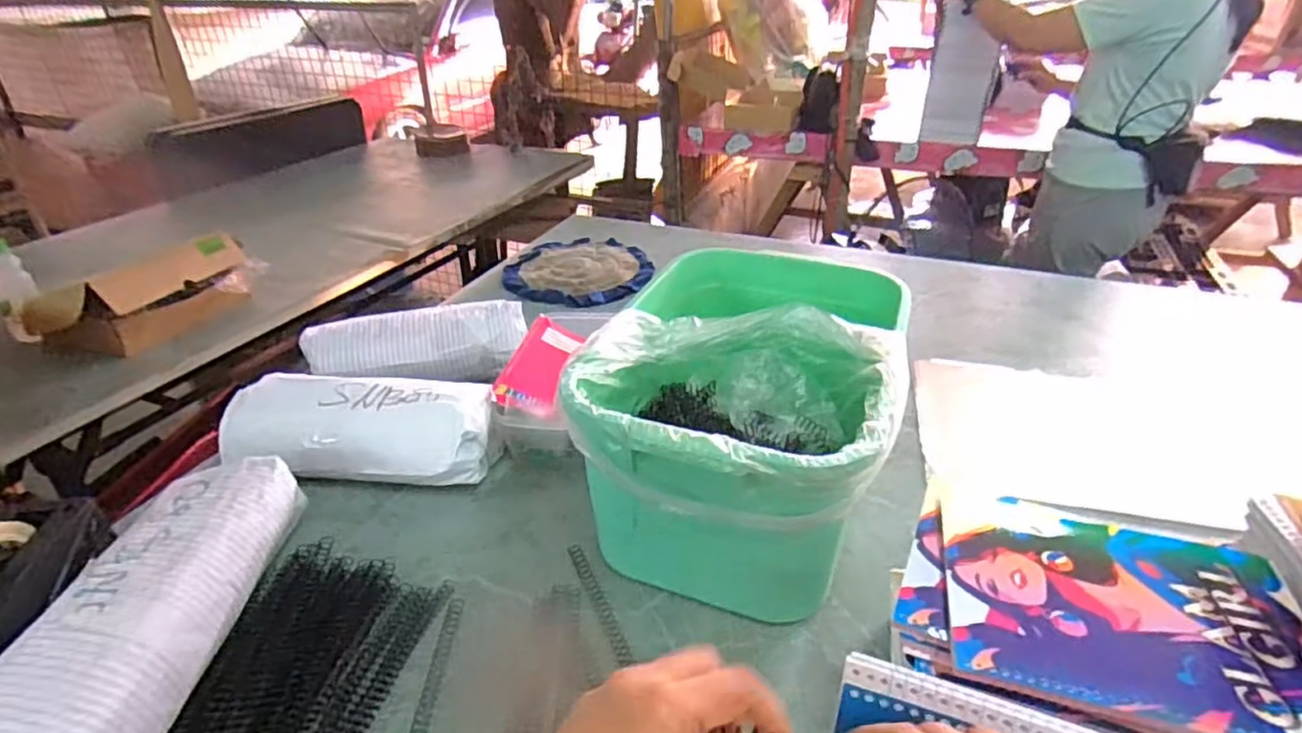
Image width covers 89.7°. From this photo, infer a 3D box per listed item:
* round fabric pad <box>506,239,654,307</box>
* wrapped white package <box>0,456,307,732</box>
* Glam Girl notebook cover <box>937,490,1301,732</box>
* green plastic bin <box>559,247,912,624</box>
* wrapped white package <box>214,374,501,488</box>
[{"bbox_3d":[-0.124,-0.171,1.119,0.244,0.025,0.272,-10,34,-12],"label":"round fabric pad"},{"bbox_3d":[-0.374,0.184,0.496,0.108,0.074,0.259,0,33,3],"label":"wrapped white package"},{"bbox_3d":[0.282,0.142,0.391,0.196,0.009,0.150,9,35,17],"label":"Glam Girl notebook cover"},{"bbox_3d":[0.087,0.051,0.600,0.237,0.196,0.327,10,35,18],"label":"green plastic bin"},{"bbox_3d":[-0.302,0.062,0.670,0.284,0.067,0.094,3,33,7],"label":"wrapped white package"}]

